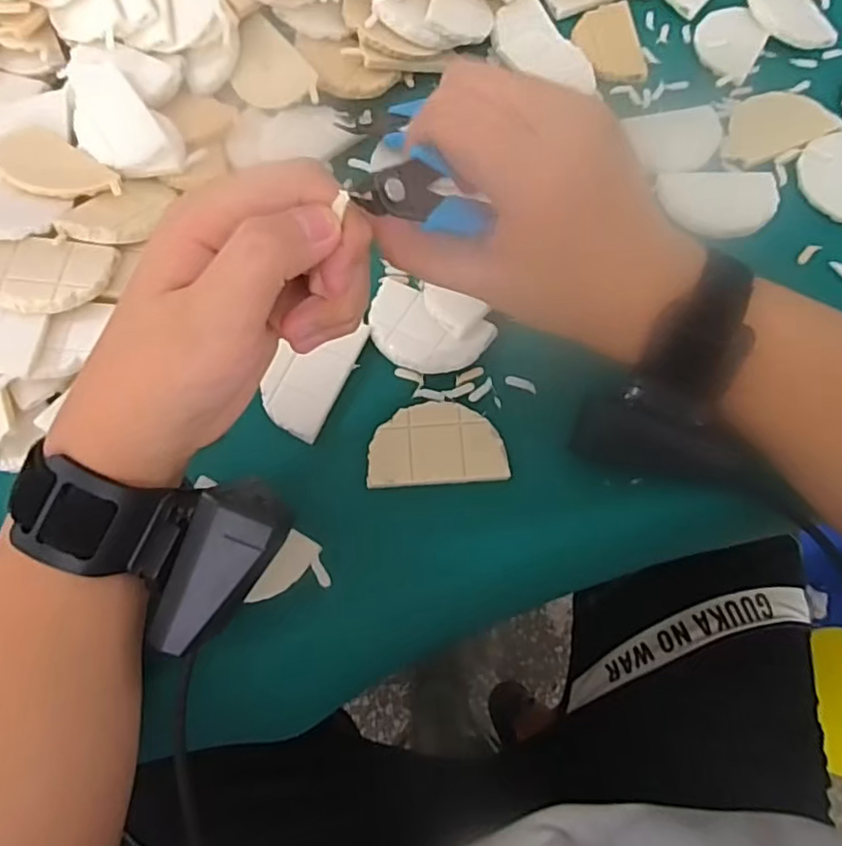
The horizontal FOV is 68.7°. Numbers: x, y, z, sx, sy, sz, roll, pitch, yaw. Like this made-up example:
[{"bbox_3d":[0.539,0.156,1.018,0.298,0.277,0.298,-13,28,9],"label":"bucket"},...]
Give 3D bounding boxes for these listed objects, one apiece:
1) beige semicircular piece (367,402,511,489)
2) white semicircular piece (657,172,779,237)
[{"bbox_3d":[0.008,0.010,0.308,0.067,0.009,0.042,-4,69,-1],"label":"beige semicircular piece"},{"bbox_3d":[0.180,-0.130,0.363,0.066,0.004,0.048,-8,69,-3],"label":"white semicircular piece"}]

